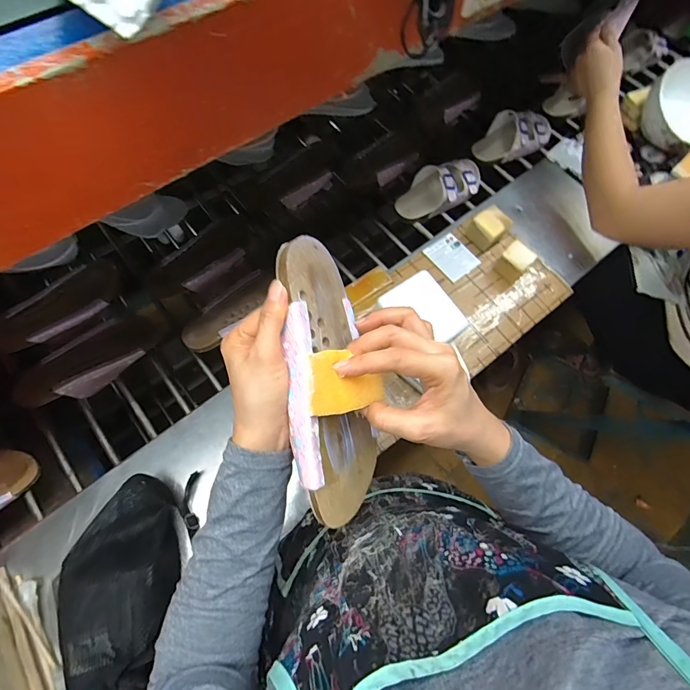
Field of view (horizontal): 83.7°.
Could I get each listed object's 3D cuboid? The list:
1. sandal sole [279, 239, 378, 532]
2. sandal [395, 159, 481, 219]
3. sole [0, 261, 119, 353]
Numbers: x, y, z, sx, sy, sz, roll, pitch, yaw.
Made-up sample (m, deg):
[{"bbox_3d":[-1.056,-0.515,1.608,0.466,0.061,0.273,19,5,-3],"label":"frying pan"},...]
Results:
[{"bbox_3d":[-0.013,0.025,0.319,0.014,0.080,0.222,-12,82,40],"label":"sandal sole"},{"bbox_3d":[0.206,-0.332,0.807,0.211,0.066,0.090,-30,71,-13],"label":"sandal"},{"bbox_3d":[-0.504,-0.063,0.682,0.093,0.058,0.228,43,73,15],"label":"sole"}]

